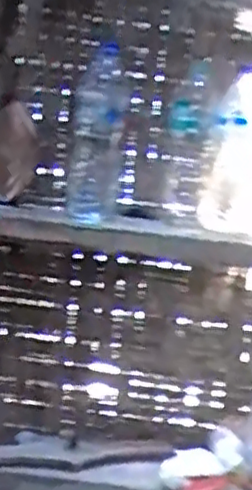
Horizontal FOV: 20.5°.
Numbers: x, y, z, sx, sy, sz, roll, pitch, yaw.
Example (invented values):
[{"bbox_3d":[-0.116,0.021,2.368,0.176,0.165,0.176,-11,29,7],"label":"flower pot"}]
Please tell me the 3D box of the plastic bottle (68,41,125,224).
[{"bbox_3d":[-0.040,-0.146,0.960,0.063,0.237,0.084,5,14,-4],"label":"plastic bottle"}]

